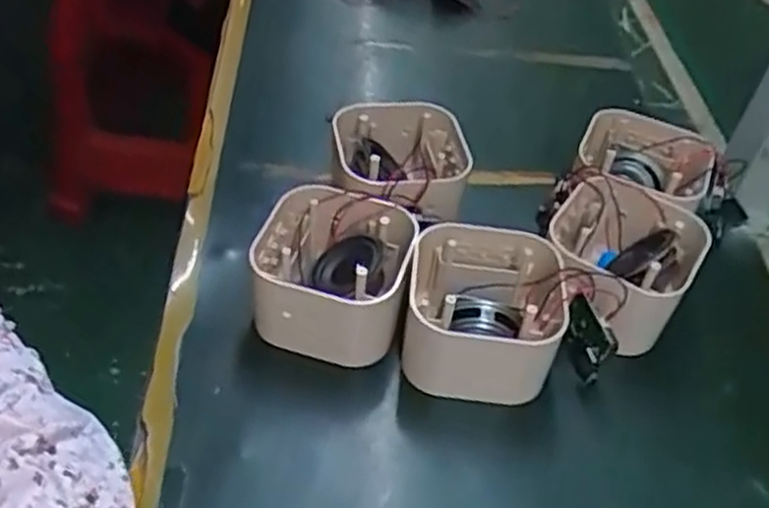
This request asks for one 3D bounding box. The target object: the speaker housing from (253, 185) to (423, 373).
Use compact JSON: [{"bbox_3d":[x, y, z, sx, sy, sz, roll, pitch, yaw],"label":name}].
[{"bbox_3d":[-0.032,0.015,0.489,0.095,0.064,0.094,10,44,5],"label":"speaker housing"}]

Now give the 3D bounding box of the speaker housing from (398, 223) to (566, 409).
[{"bbox_3d":[0.058,0.038,0.473,0.091,0.063,0.096,11,44,7],"label":"speaker housing"}]

